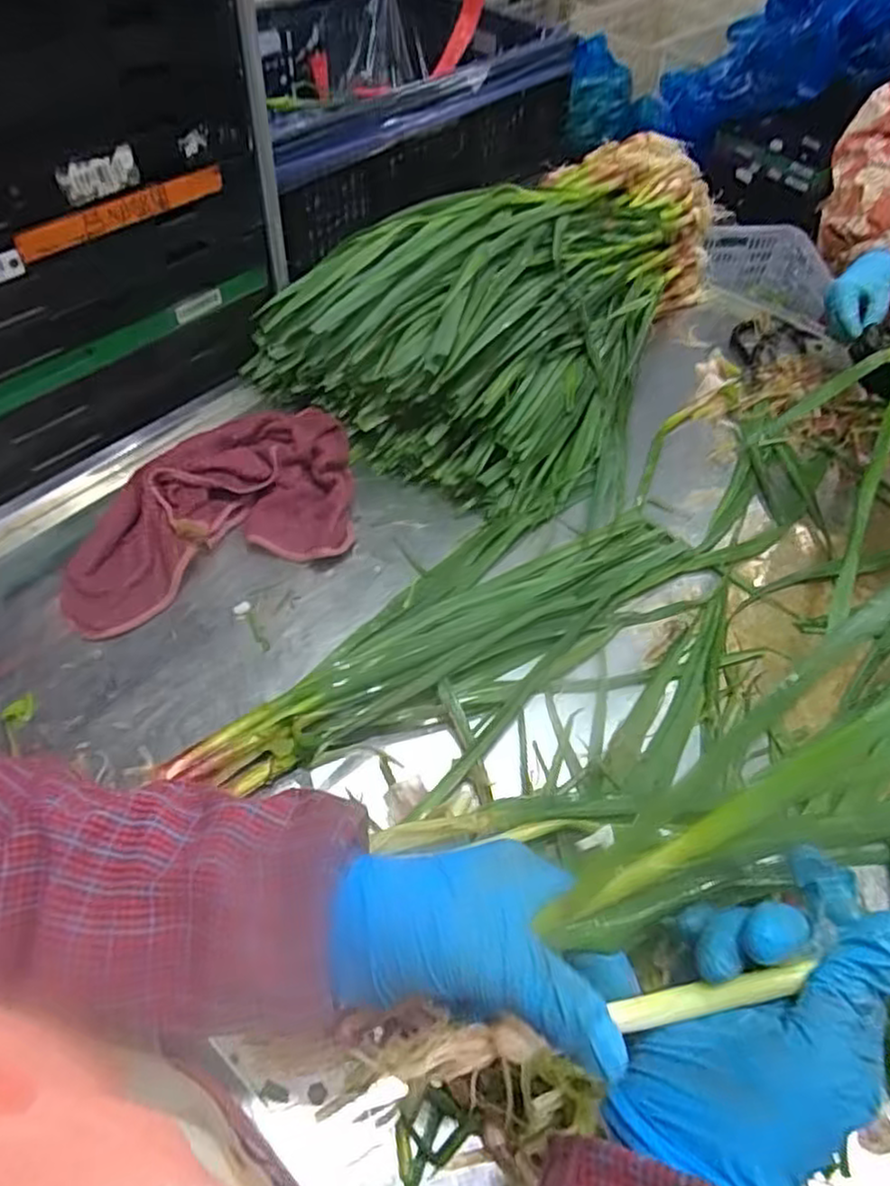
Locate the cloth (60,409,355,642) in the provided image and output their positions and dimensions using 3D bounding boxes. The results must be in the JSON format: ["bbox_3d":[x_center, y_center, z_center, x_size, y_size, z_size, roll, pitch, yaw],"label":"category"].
[{"bbox_3d":[-0.231,-0.087,0.719,0.317,0.048,0.188,-23,58,-20],"label":"cloth"}]

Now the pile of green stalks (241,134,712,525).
[{"bbox_3d":[0.090,-0.395,0.900,0.418,0.158,0.620,27,56,15],"label":"pile of green stalks"}]

